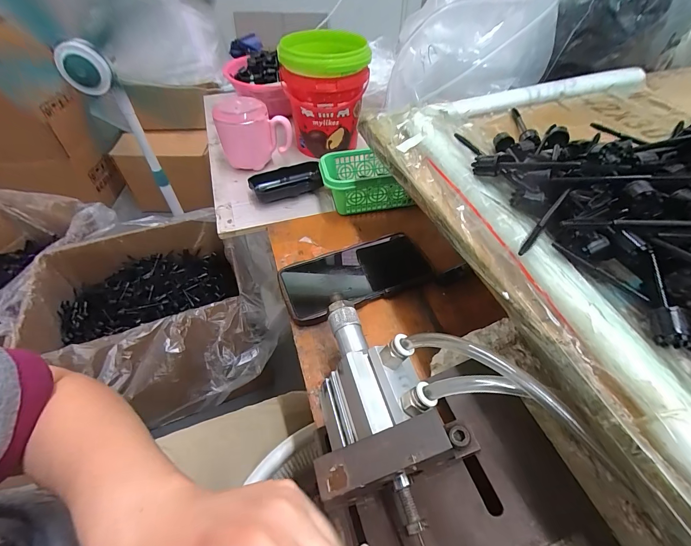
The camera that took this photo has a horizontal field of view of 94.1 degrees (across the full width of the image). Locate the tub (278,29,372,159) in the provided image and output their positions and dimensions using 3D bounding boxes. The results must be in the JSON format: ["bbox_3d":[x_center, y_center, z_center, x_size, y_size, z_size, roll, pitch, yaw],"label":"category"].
[{"bbox_3d":[-0.032,-0.283,0.520,0.128,0.149,0.123,-4,49,-3],"label":"tub"}]

